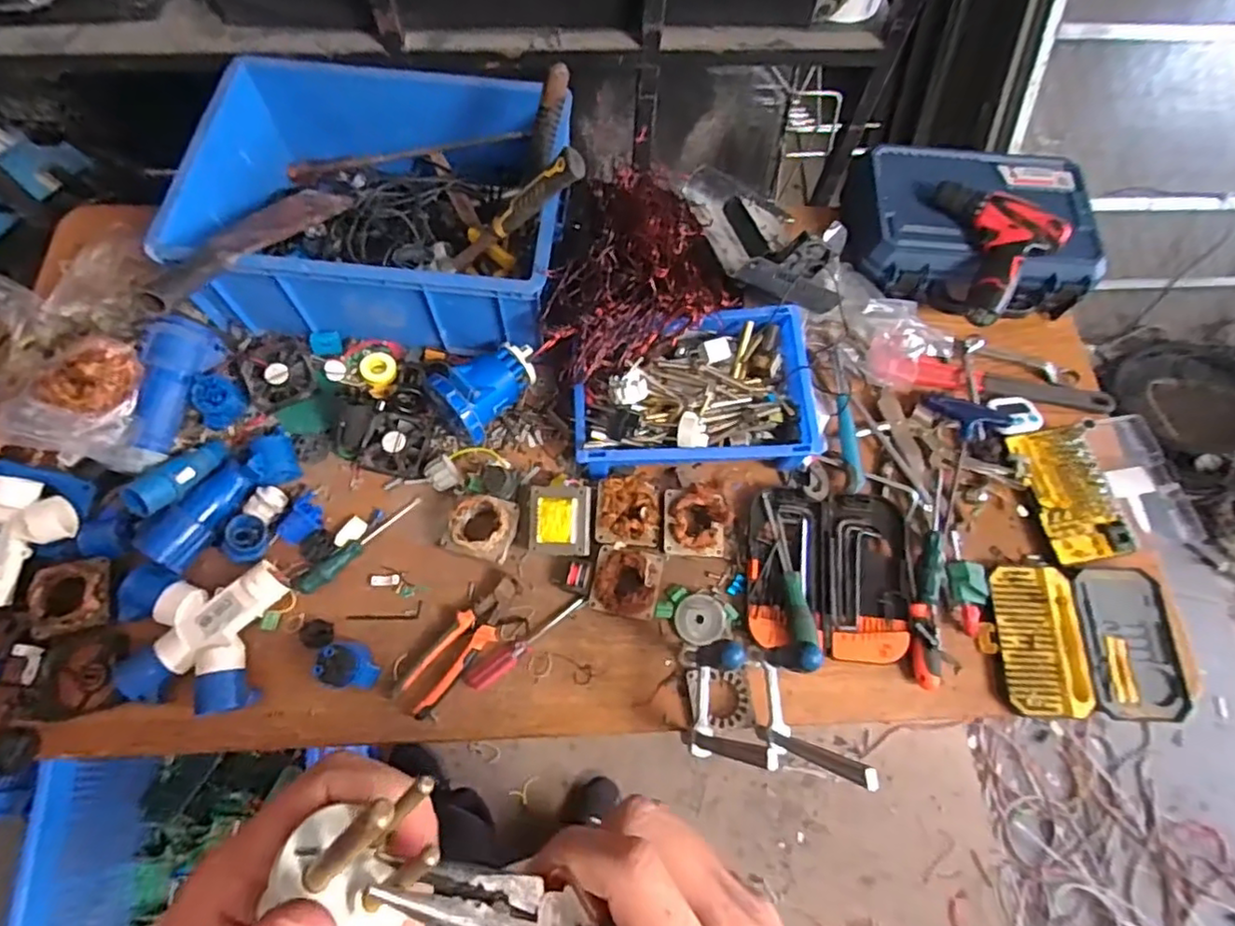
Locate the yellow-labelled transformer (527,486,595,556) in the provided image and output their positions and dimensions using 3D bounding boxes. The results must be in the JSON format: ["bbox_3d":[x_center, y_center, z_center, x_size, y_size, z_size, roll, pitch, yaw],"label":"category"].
[{"bbox_3d":[-0.073,0.075,0.799,0.081,0.061,0.086,6,67,-1],"label":"yellow-labelled transformer"}]

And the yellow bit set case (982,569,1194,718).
[{"bbox_3d":[0.594,0.225,0.793,0.258,0.027,0.181,3,67,-2],"label":"yellow bit set case"}]

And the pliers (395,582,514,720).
[{"bbox_3d":[-0.192,0.219,0.764,0.055,0.039,0.180,37,70,12],"label":"pliers"}]

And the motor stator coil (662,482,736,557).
[{"bbox_3d":[0.105,0.075,0.814,0.092,0.055,0.093,4,67,-2],"label":"motor stator coil"}]

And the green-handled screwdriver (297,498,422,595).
[{"bbox_3d":[-0.328,0.102,0.800,0.026,0.020,0.175,43,71,14],"label":"green-handled screwdriver"}]

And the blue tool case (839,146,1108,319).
[{"bbox_3d":[0.538,-0.360,0.966,0.354,0.089,0.271,9,67,1],"label":"blue tool case"}]

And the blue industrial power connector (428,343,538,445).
[{"bbox_3d":[-0.164,-0.102,0.821,0.137,0.076,0.088,-40,75,-17],"label":"blue industrial power connector"}]

